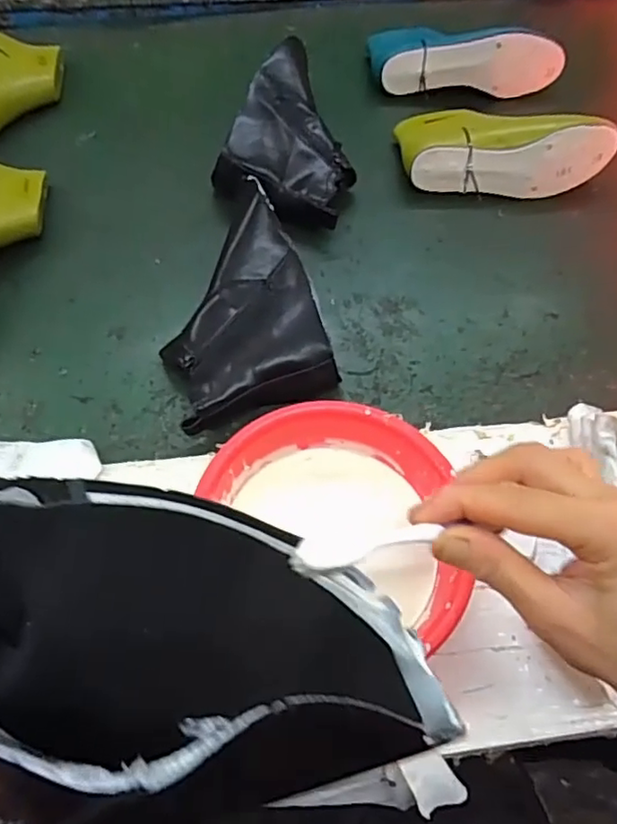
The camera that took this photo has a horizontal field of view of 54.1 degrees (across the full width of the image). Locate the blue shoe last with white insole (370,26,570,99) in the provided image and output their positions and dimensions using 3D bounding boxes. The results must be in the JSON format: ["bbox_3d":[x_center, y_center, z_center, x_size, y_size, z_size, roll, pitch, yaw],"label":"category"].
[{"bbox_3d":[0.209,-0.470,0.797,0.253,0.070,0.098,1,62,-1],"label":"blue shoe last with white insole"}]

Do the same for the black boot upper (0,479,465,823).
[{"bbox_3d":[-0.050,0.078,0.220,0.225,0.098,0.093,11,62,-7],"label":"black boot upper"}]

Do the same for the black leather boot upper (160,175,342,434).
[{"bbox_3d":[-0.069,-0.086,0.568,0.150,0.091,0.174,-22,65,-13],"label":"black leather boot upper"}]

